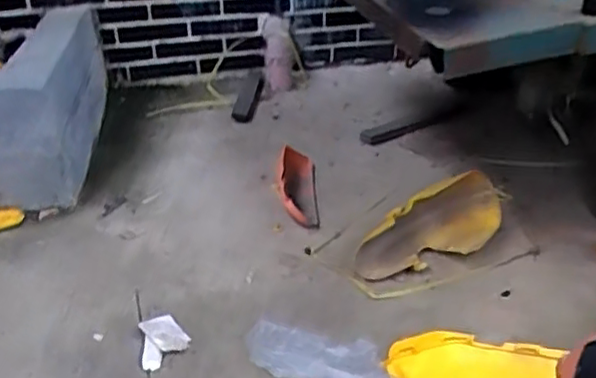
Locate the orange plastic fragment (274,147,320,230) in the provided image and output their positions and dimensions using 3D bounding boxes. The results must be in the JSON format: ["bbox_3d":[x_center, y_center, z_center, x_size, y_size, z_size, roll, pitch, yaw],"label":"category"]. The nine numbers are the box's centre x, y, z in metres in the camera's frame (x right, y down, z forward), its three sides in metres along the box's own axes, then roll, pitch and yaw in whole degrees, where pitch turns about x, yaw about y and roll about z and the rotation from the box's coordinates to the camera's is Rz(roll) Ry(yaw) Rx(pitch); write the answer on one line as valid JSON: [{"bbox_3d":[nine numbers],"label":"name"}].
[{"bbox_3d":[-0.006,-0.017,1.585,0.095,0.050,0.350,-2,30,-1],"label":"orange plastic fragment"}]

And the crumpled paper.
[{"bbox_3d":[-0.241,0.277,1.187,0.087,0.044,0.112,-8,30,-11],"label":"crumpled paper"}]

